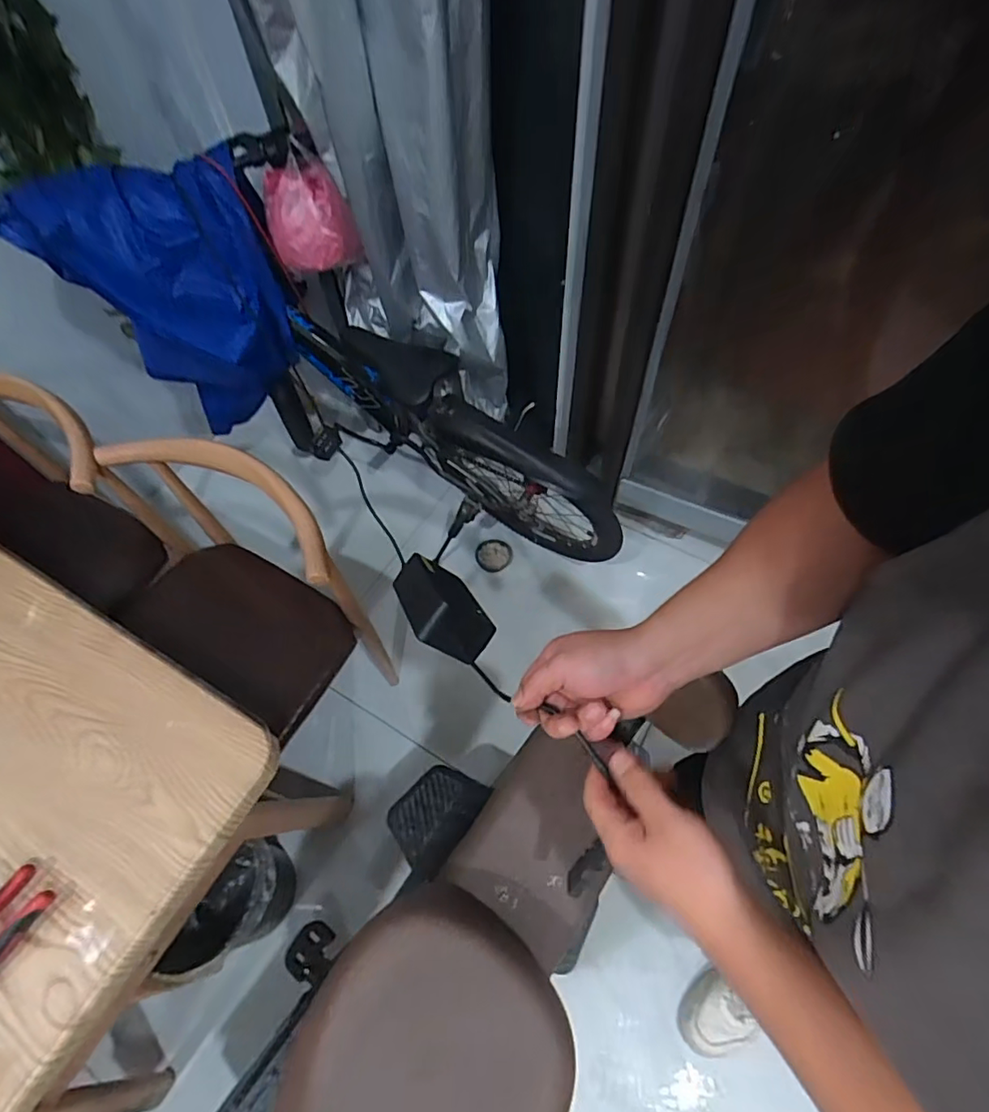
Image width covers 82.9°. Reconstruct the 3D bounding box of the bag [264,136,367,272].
[{"bbox_3d":[-0.356,-0.667,1.118,0.207,0.188,0.099,11,61,9],"label":"bag"}]

